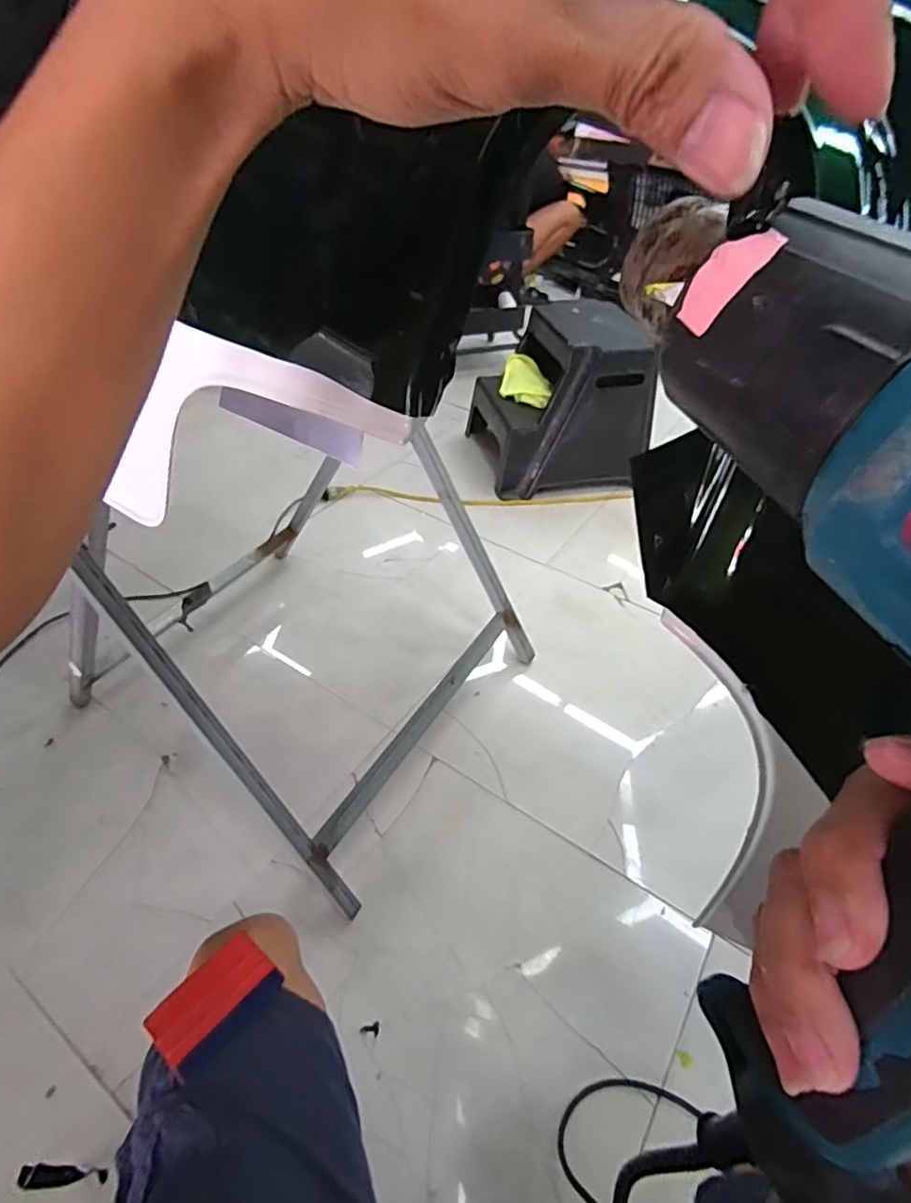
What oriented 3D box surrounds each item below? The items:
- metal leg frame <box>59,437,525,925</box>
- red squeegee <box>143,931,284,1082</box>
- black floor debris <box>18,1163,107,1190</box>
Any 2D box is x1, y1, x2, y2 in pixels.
[{"bbox_3d":[-0.264,-0.023,1.007,0.648,0.495,0.605,24,46,21],"label":"metal leg frame"},{"bbox_3d":[-0.208,0.345,0.518,0.068,0.004,0.096,24,45,34],"label":"red squeegee"},{"bbox_3d":[-0.425,0.624,0.649,0.086,0.015,0.020,3,42,-1],"label":"black floor debris"}]

